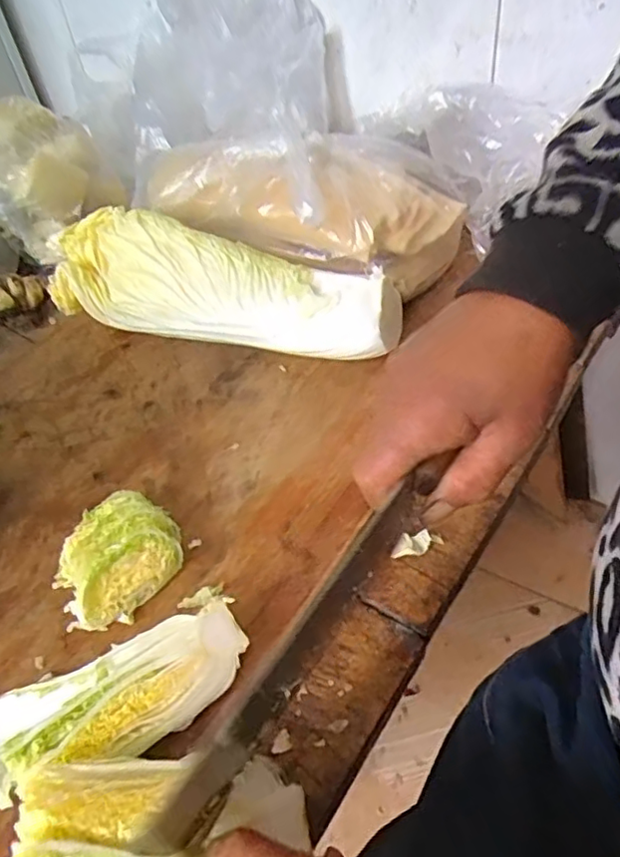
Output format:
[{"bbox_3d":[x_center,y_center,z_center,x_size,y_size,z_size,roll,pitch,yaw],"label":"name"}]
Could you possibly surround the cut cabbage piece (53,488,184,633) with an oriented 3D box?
[{"bbox_3d":[-0.124,0.082,0.394,0.067,0.035,0.080,27,56,28],"label":"cut cabbage piece"}]

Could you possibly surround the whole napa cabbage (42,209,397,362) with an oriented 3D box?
[{"bbox_3d":[-0.081,-0.116,0.533,0.313,0.089,0.087,12,50,17],"label":"whole napa cabbage"}]

